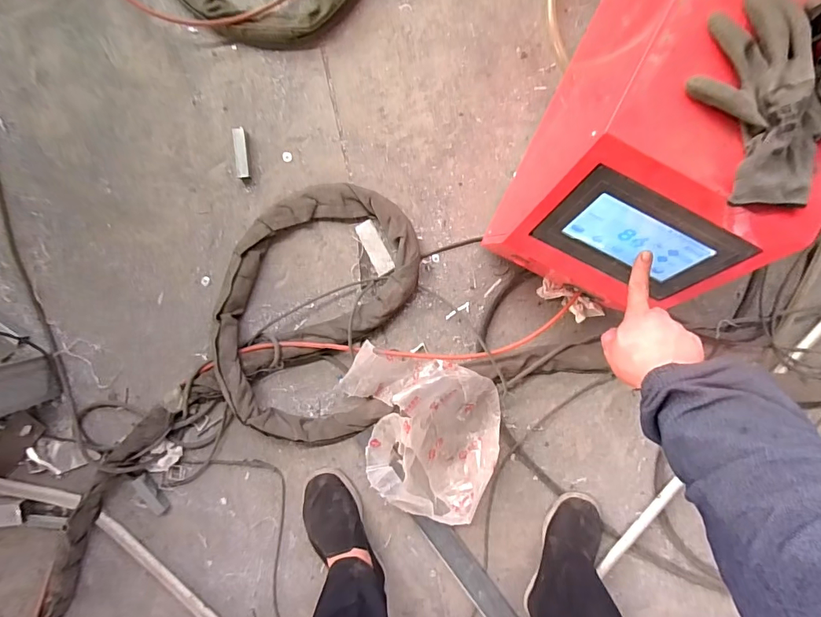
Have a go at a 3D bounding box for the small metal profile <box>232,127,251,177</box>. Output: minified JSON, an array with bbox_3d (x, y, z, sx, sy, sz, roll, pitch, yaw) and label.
[{"bbox_3d":[-0.296,-0.271,0.767,0.022,0.020,0.085,-3,96,-2],"label":"small metal profile"}]

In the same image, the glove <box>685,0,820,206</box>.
[{"bbox_3d":[0.340,-0.194,0.417,0.106,0.028,0.196,-25,96,1],"label":"glove"}]

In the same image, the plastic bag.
[{"bbox_3d":[0.013,0.229,0.792,0.287,0.081,0.287,12,95,-3],"label":"plastic bag"}]

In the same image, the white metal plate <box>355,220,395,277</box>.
[{"bbox_3d":[-0.064,-0.110,0.797,0.035,0.004,0.099,-27,96,1],"label":"white metal plate"}]

